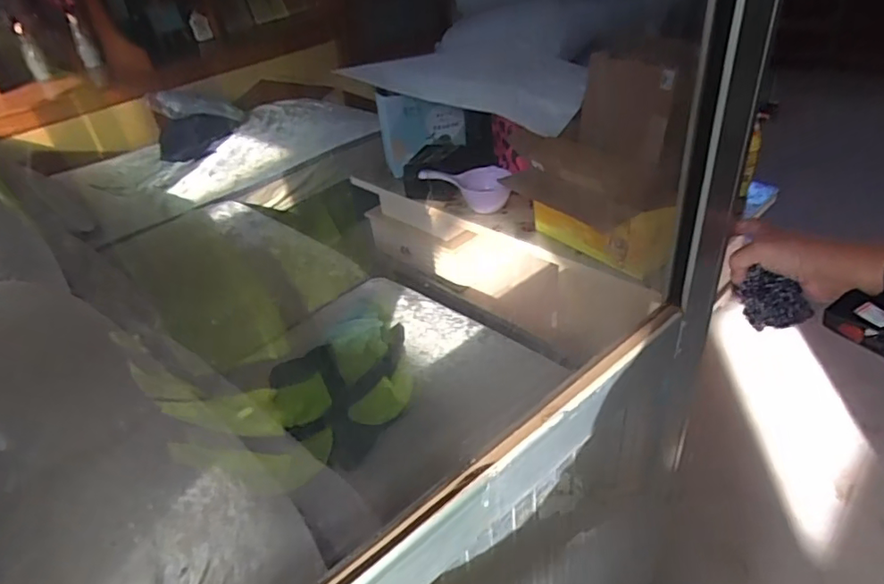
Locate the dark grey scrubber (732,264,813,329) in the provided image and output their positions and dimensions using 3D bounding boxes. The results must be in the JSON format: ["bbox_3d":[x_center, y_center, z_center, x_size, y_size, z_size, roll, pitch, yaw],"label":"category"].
[{"bbox_3d":[0.323,0.008,0.543,0.063,0.058,0.025,6,38,18],"label":"dark grey scrubber"}]

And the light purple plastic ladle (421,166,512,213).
[{"bbox_3d":[0.074,-0.331,1.783,0.276,0.093,0.155,-4,36,5],"label":"light purple plastic ladle"}]

